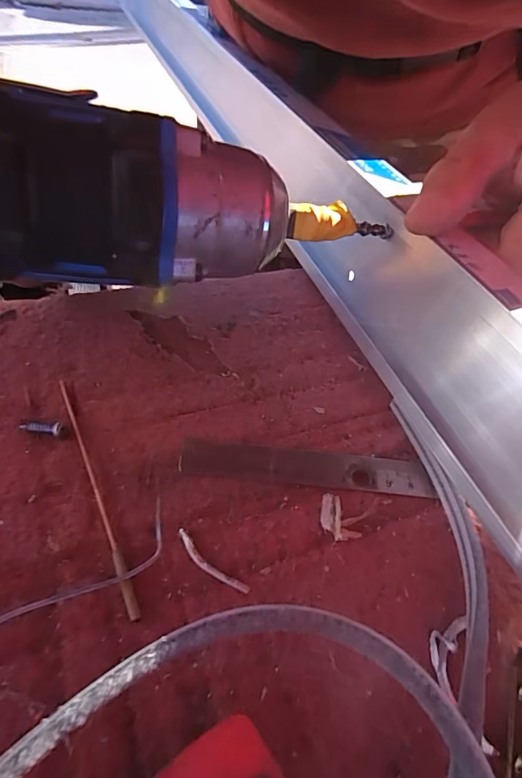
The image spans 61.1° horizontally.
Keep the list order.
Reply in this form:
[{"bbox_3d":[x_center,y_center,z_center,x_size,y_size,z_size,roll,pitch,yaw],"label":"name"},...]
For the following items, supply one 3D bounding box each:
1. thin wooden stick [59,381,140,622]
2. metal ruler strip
[{"bbox_3d":[-0.065,0.036,0.173,0.004,0.004,0.108,-21,55,-18],"label":"thin wooden stick"},{"bbox_3d":[0.021,0.034,0.193,0.109,0.004,0.018,6,47,-5],"label":"metal ruler strip"}]

